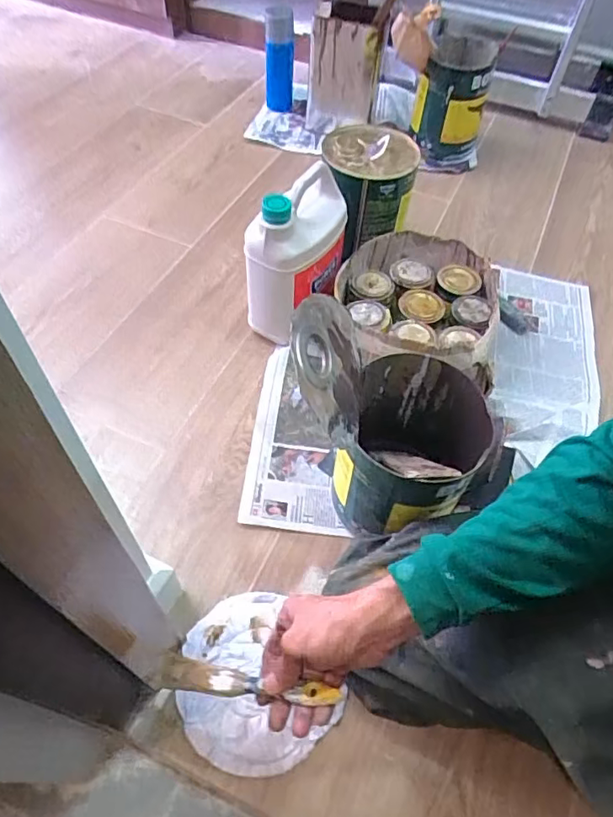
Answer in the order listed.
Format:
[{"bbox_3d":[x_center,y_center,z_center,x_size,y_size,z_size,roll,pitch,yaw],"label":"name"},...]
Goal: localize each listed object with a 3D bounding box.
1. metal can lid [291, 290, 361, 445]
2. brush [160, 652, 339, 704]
[{"bbox_3d":[0.022,-0.040,0.535,0.020,0.126,0.143,-10,71,32],"label":"metal can lid"},{"bbox_3d":[-0.053,0.241,0.474,0.173,0.009,0.028,-3,53,20],"label":"brush"}]

